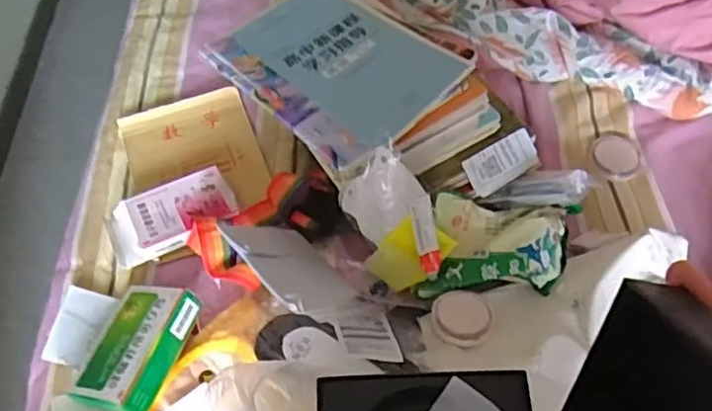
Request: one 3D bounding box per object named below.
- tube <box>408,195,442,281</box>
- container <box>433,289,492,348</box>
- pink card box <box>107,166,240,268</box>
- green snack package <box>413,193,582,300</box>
[{"bbox_3d":[0.088,0.041,0.779,0.030,0.014,0.106,-13,102,-7],"label":"tube"},{"bbox_3d":[0.124,0.133,0.738,0.065,0.026,0.060,0,60,1],"label":"container"},{"bbox_3d":[-0.255,0.015,0.877,0.172,0.035,0.097,-23,62,-12],"label":"pink card box"},{"bbox_3d":[0.174,0.053,0.785,0.187,0.047,0.124,2,80,15],"label":"green snack package"}]

